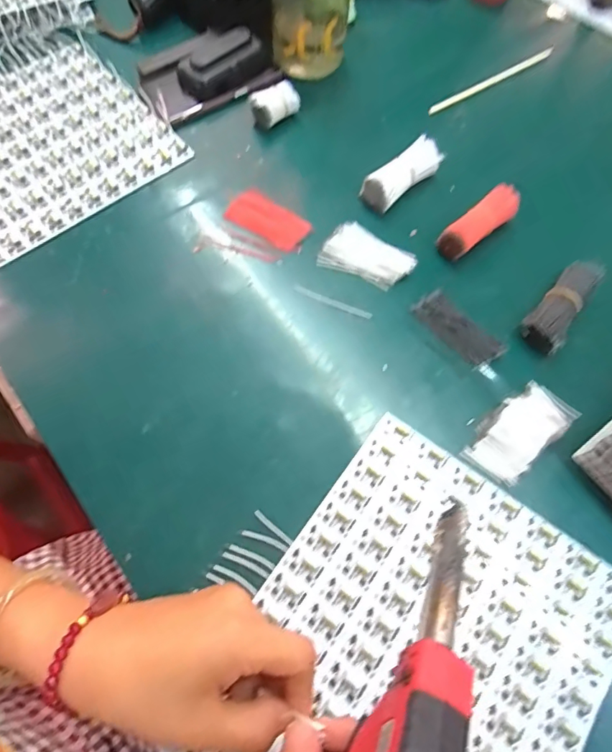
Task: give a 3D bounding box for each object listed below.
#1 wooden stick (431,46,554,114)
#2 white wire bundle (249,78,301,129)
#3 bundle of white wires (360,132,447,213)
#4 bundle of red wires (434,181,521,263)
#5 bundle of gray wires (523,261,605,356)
[{"bbox_3d":[0.230,-0.364,0.573,0.198,0.004,0.012,-30,74,-11],"label":"wooden stick"},{"bbox_3d":[-0.036,-0.313,0.539,0.056,0.031,0.033,-36,75,-13],"label":"white wire bundle"},{"bbox_3d":[0.102,-0.214,0.503,0.092,0.031,0.036,-38,75,-13],"label":"bundle of white wires"},{"bbox_3d":[0.179,-0.157,0.481,0.098,0.025,0.032,-38,75,-13],"label":"bundle of red wires"},{"bbox_3d":[0.243,-0.069,0.449,0.037,0.033,0.095,34,73,10],"label":"bundle of gray wires"}]

